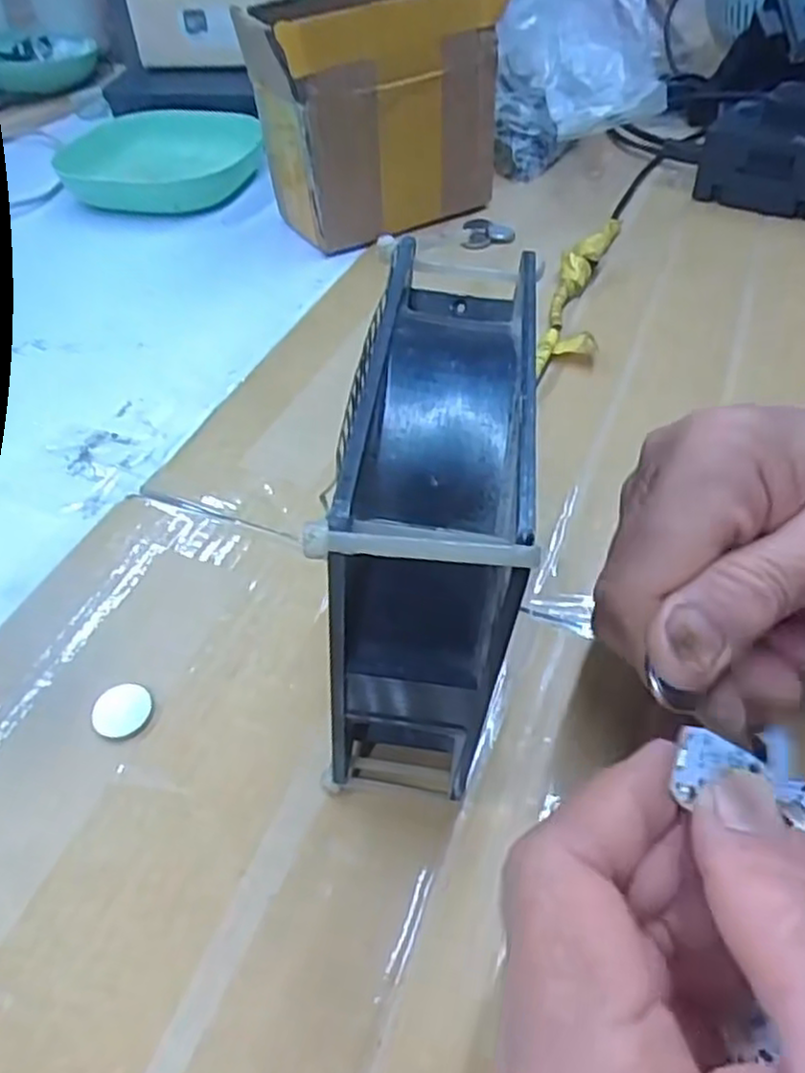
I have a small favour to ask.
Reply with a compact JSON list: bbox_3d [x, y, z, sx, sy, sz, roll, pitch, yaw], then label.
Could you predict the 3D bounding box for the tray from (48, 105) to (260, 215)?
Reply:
[{"bbox_3d":[-0.178,-0.279,0.540,0.144,0.034,0.151,-9,47,-5],"label":"tray"}]

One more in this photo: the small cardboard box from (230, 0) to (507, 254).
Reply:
[{"bbox_3d":[-0.018,-0.254,0.445,0.130,0.133,0.080,-26,51,-20],"label":"small cardboard box"}]

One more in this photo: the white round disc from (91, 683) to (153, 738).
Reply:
[{"bbox_3d":[-0.095,0.058,0.245,0.019,0.004,0.019,-2,47,2],"label":"white round disc"}]

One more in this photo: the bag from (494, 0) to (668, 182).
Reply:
[{"bbox_3d":[0.118,-0.320,0.497,0.107,0.128,0.095,5,47,8],"label":"bag"}]

